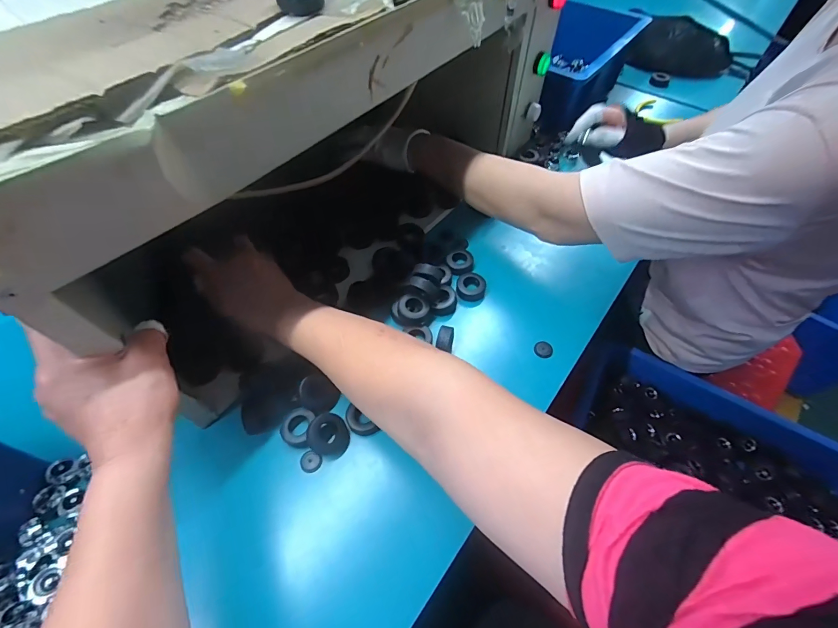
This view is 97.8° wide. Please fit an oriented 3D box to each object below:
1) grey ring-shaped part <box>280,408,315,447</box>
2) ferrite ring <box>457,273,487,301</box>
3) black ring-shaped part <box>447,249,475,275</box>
[{"bbox_3d":[-0.121,0.113,0.364,0.034,0.008,0.039,-12,55,16],"label":"grey ring-shaped part"},{"bbox_3d":[0.067,-0.036,0.470,0.037,0.014,0.038,-5,57,-5],"label":"ferrite ring"},{"bbox_3d":[0.057,-0.070,0.493,0.032,0.019,0.041,34,62,19],"label":"black ring-shaped part"}]

